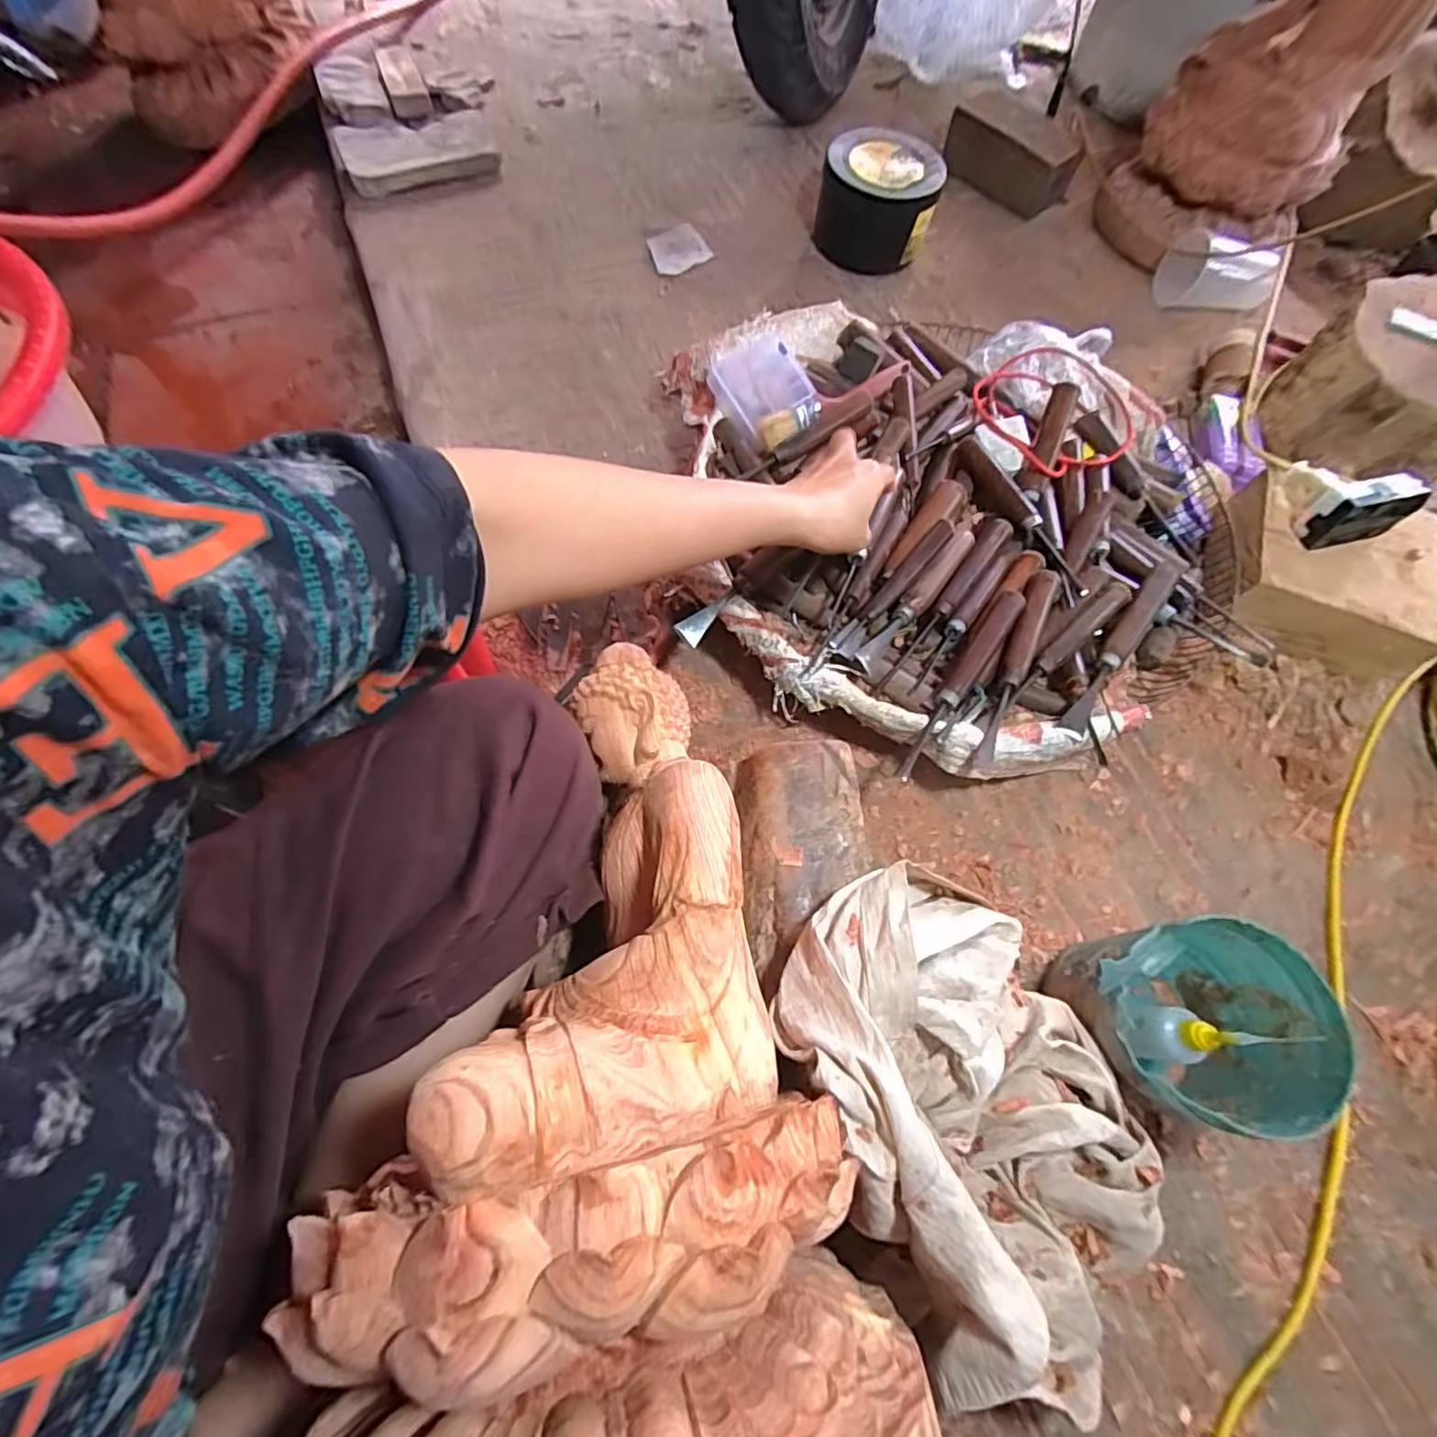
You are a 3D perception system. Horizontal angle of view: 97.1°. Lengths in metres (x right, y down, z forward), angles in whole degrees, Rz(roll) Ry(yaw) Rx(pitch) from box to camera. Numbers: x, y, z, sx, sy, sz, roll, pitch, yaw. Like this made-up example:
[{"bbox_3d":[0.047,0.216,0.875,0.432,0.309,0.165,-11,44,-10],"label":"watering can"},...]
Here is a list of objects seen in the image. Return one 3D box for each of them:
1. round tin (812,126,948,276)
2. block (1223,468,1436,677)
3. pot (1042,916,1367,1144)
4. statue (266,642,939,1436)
[{"bbox_3d":[0.204,-0.656,0.802,0.145,0.096,0.124,21,66,8],"label":"round tin"},{"bbox_3d":[0.552,-0.133,0.581,0.165,0.082,0.161,19,66,7],"label":"block"},{"bbox_3d":[0.284,0.193,0.399,0.114,0.120,0.110,-2,65,-3],"label":"pot"},{"bbox_3d":[-0.064,0.121,0.264,0.191,0.115,0.360,-14,66,-8],"label":"statue"}]

